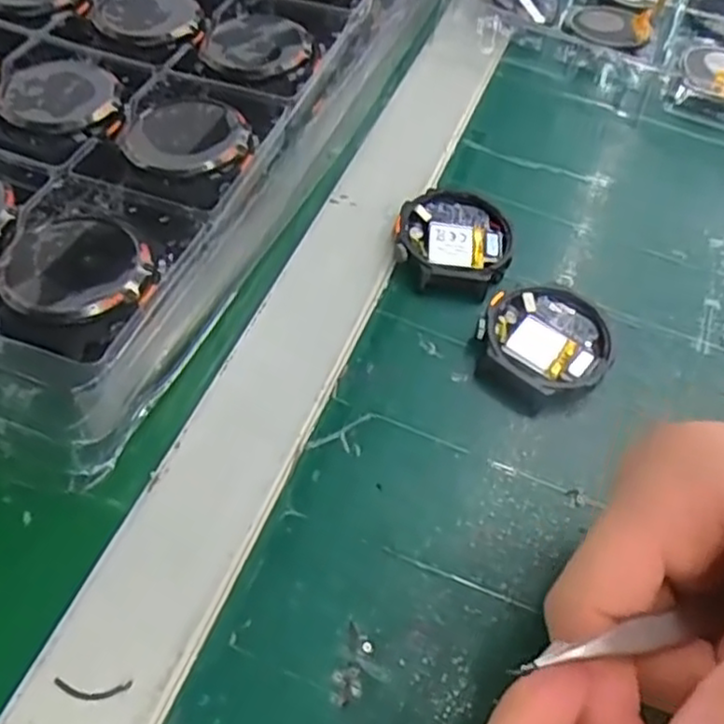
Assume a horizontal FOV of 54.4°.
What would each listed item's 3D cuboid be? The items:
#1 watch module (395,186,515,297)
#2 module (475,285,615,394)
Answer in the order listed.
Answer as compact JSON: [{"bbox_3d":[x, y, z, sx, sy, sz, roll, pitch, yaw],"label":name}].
[{"bbox_3d":[0.038,-0.051,0.295,0.048,0.010,0.051,6,56,-1],"label":"watch module"},{"bbox_3d":[0.070,-0.009,0.271,0.048,0.010,0.049,32,59,15],"label":"module"}]

